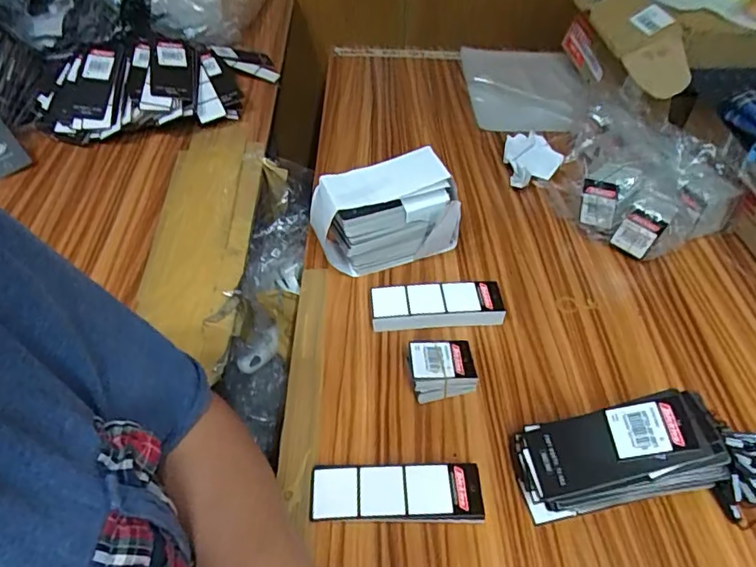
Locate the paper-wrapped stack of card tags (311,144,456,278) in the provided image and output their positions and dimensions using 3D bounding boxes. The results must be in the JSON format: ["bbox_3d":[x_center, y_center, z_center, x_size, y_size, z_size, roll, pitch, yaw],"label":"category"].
[{"bbox_3d":[0.008,-0.065,0.515,0.142,0.103,0.053,-15,49,-14],"label":"paper-wrapped stack of card tags"}]

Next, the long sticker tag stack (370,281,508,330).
[{"bbox_3d":[0.054,0.021,0.487,0.117,0.025,0.039,-2,47,-3],"label":"long sticker tag stack"}]

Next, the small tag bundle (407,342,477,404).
[{"bbox_3d":[0.052,0.072,0.439,0.050,0.036,0.042,-7,48,-7],"label":"small tag bundle"}]

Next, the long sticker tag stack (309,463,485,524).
[{"bbox_3d":[0.013,0.151,0.378,0.119,0.018,0.037,1,47,0],"label":"long sticker tag stack"}]

